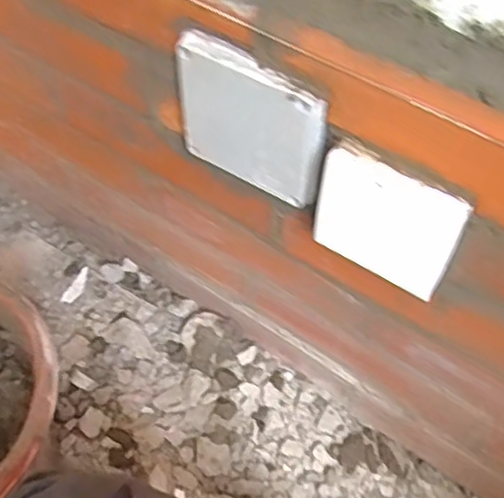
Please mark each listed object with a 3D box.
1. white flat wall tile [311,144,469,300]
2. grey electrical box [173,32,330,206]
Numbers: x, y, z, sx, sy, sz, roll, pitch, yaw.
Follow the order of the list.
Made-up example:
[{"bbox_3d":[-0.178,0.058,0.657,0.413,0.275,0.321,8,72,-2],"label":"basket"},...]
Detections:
[{"bbox_3d":[0.085,-0.016,0.412,0.087,0.083,0.019,28,60,17],"label":"white flat wall tile"},{"bbox_3d":[-0.001,-0.083,0.439,0.106,0.098,0.017,31,61,19],"label":"grey electrical box"}]

